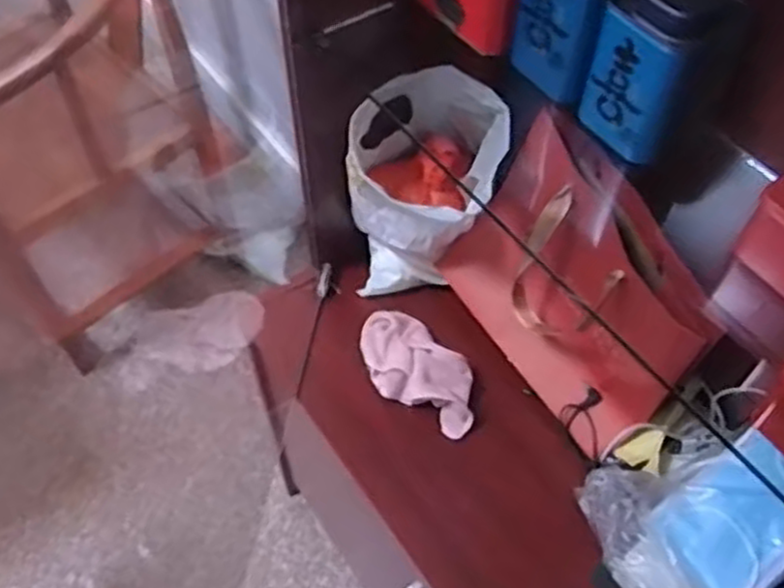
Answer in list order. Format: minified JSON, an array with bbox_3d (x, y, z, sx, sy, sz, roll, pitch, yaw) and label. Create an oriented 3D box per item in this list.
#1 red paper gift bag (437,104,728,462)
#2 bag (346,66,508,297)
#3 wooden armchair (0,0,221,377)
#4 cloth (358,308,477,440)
[{"bbox_3d":[0.179,-0.012,0.764,0.108,0.248,0.289,-29,60,-18],"label":"red paper gift bag"},{"bbox_3d":[0.036,-0.111,0.838,0.156,0.240,0.142,7,56,5],"label":"bag"},{"bbox_3d":[-0.608,-0.340,1.384,0.545,0.752,0.553,-33,61,-18],"label":"wooden armchair"},{"bbox_3d":[0.028,0.085,0.854,0.086,0.028,0.166,-34,62,-19],"label":"cloth"}]

